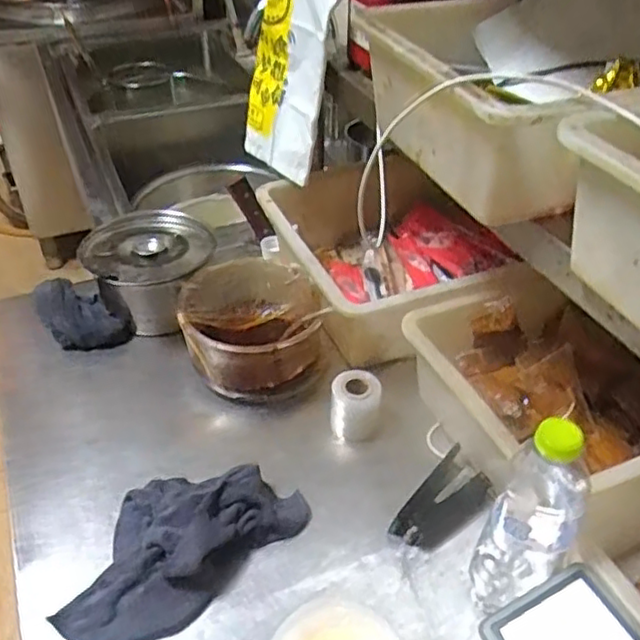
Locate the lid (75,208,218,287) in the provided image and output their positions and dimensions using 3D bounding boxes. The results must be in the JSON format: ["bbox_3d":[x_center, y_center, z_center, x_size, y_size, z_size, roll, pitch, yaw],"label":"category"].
[{"bbox_3d":[-0.232,-0.098,0.873,0.176,0.030,0.167,1,40,-1],"label":"lid"}]

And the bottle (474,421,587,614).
[{"bbox_3d":[0.175,0.166,0.544,0.072,0.219,0.064,18,45,21],"label":"bottle"}]

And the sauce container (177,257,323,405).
[{"bbox_3d":[-0.081,0.010,0.814,0.163,0.095,0.169,-4,41,-3],"label":"sauce container"}]

